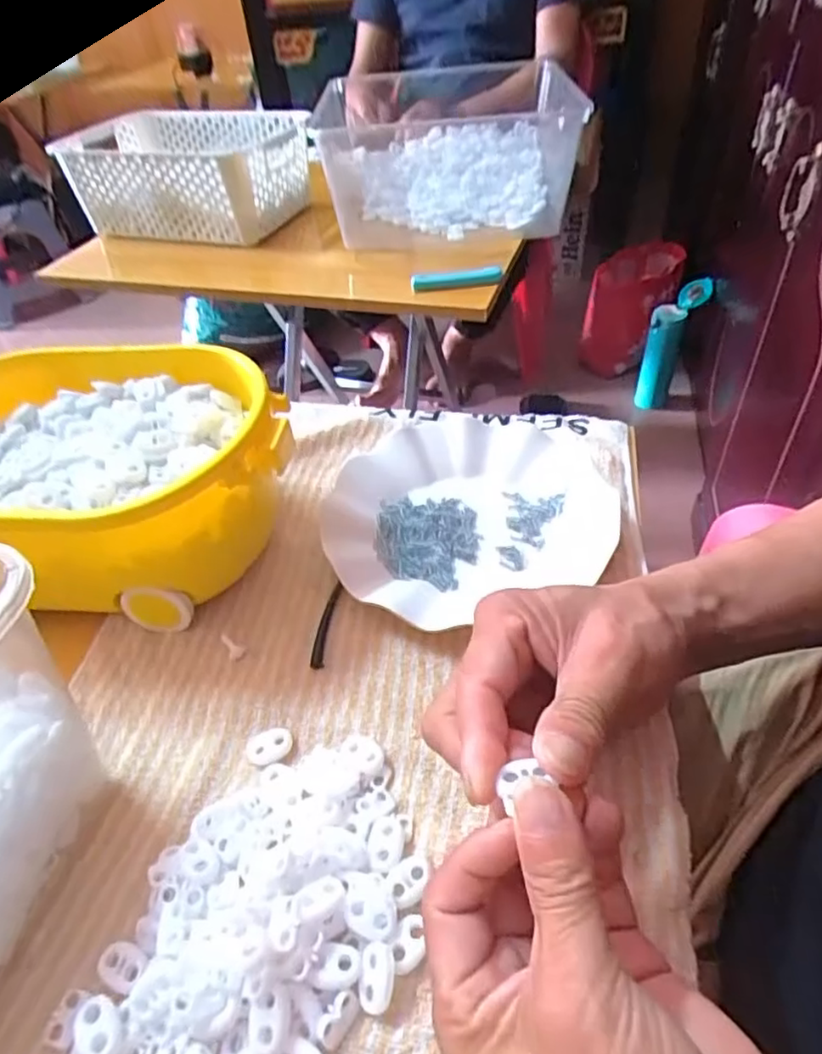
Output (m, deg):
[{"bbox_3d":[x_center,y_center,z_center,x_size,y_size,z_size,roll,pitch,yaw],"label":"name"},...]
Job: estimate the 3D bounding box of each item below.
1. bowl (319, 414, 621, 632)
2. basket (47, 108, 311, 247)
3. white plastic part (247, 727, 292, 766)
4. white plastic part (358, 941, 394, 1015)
[{"bbox_3d":[0.038,-0.020,0.422,0.188,0.024,0.175,-4,45,4],"label":"bowl"},{"bbox_3d":[-0.292,-0.487,0.875,0.300,0.116,0.209,14,48,20],"label":"basket"},{"bbox_3d":[-0.071,0.109,0.315,0.023,0.004,0.017,-20,46,-12],"label":"white plastic part"},{"bbox_3d":[-0.013,0.174,0.243,0.013,0.009,0.021,1,45,9],"label":"white plastic part"}]

